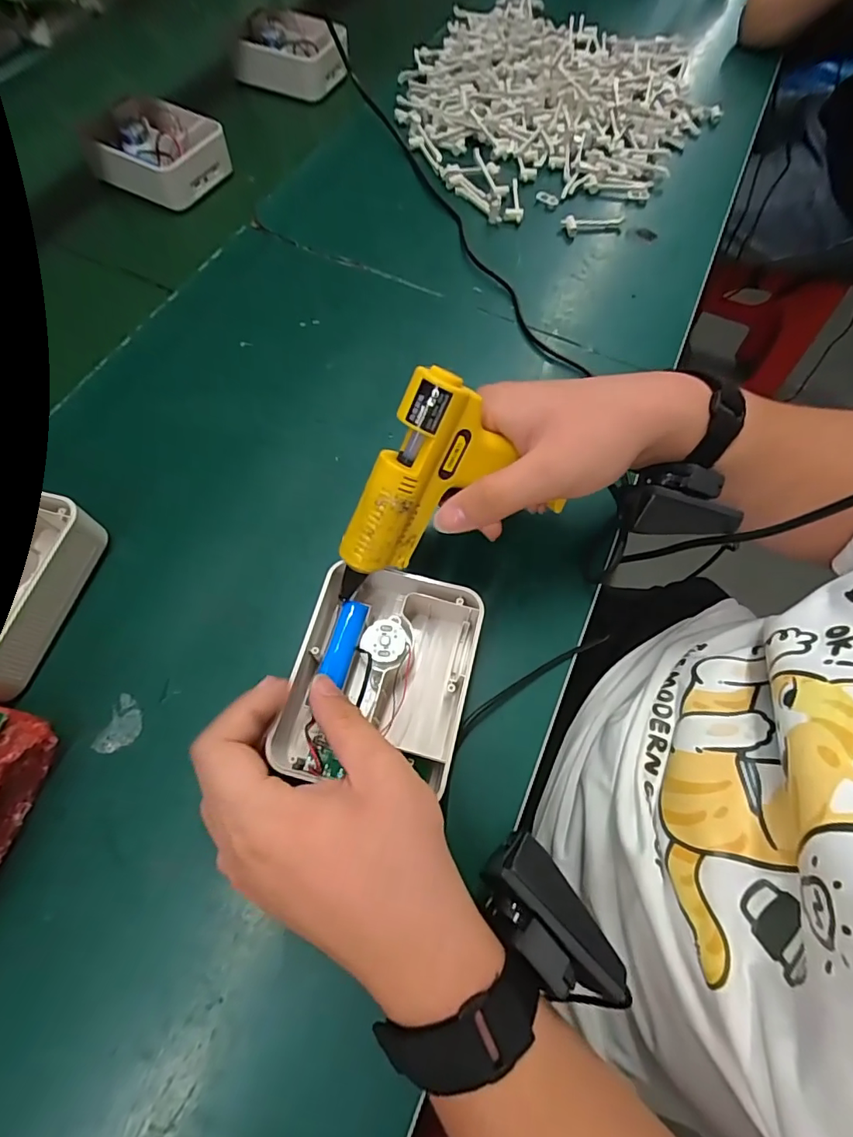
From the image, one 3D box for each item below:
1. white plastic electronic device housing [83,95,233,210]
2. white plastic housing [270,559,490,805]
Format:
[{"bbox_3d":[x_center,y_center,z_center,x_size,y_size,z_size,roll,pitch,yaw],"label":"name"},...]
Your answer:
[{"bbox_3d":[-0.279,-0.442,0.518,0.119,0.037,0.103,33,68,12],"label":"white plastic electronic device housing"},{"bbox_3d":[-0.024,0.061,0.295,0.099,0.047,0.126,13,66,3],"label":"white plastic housing"}]

